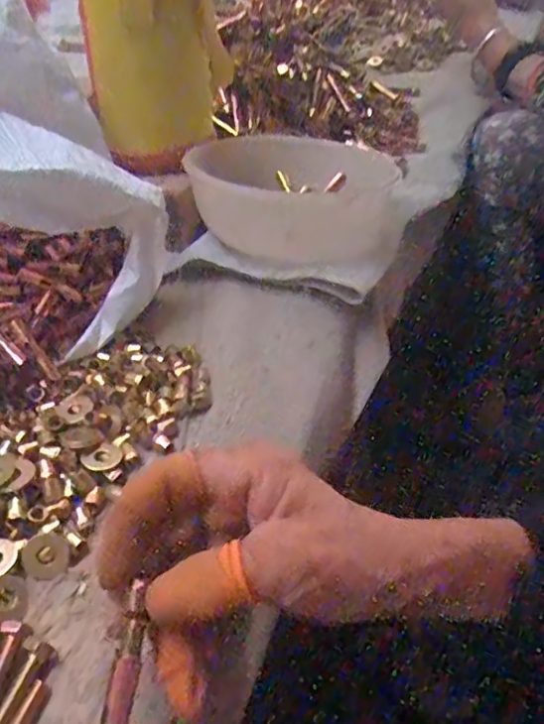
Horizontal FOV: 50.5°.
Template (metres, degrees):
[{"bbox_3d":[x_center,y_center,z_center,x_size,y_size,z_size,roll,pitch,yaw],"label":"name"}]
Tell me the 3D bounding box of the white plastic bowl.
[{"bbox_3d":[0.021,-0.126,0.453,0.172,0.053,0.151,14,43,19],"label":"white plastic bowl"}]

